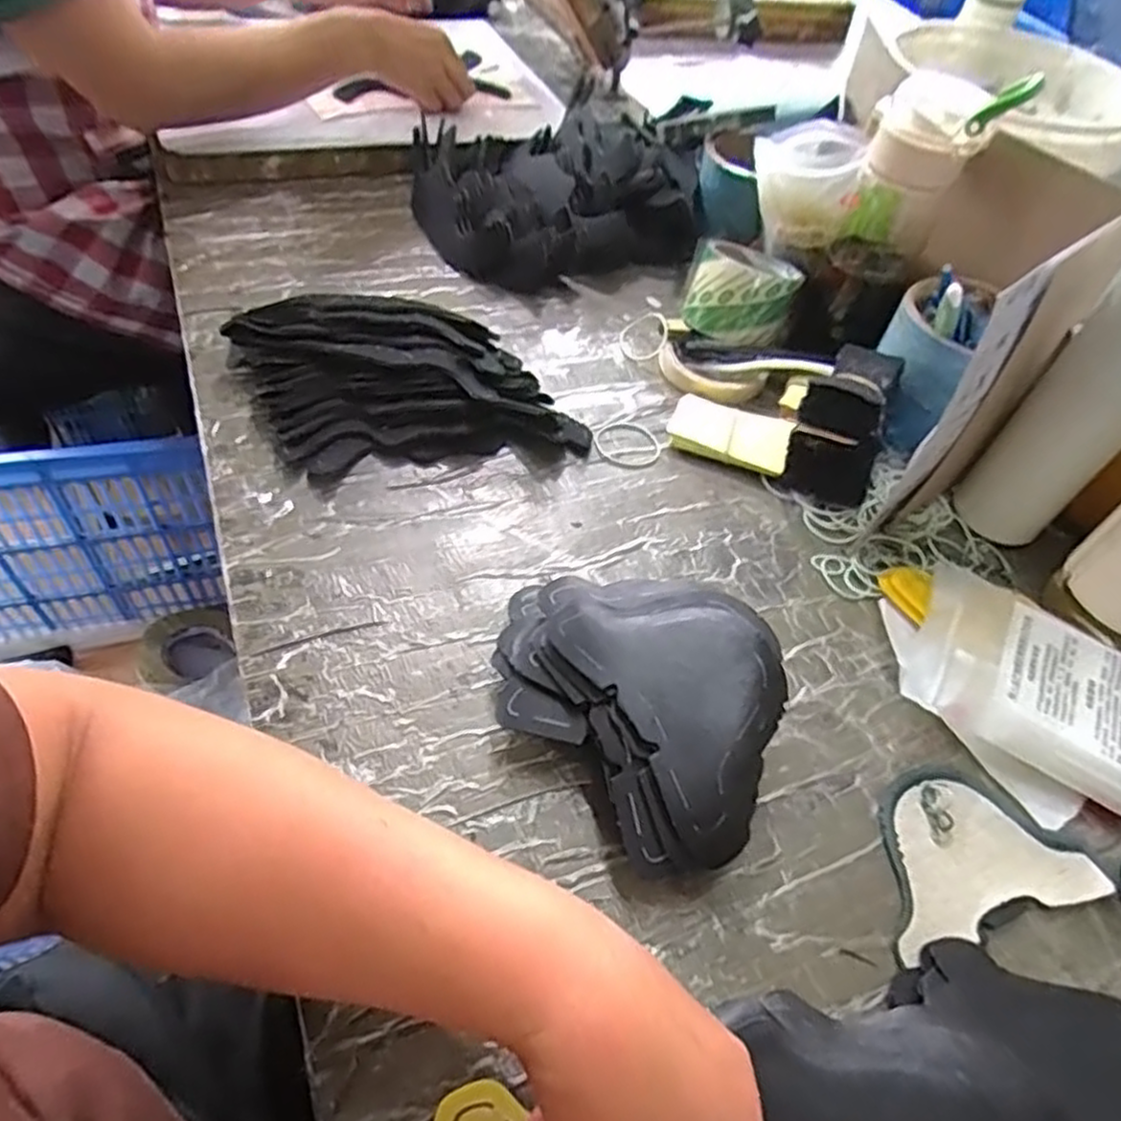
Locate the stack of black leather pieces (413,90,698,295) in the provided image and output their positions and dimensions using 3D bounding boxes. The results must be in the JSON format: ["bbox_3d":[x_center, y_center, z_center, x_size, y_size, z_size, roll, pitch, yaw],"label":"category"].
[{"bbox_3d":[-0.003,-0.371,0.752,0.268,0.087,0.218,-8,52,-15],"label":"stack of black leather pieces"}]

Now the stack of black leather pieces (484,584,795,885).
[{"bbox_3d":[0.046,0.071,0.404,0.126,0.069,0.166,-33,62,-30],"label":"stack of black leather pieces"}]

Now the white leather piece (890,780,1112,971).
[{"bbox_3d":[0.218,0.155,0.401,0.121,0.009,0.075,-10,50,-14],"label":"white leather piece"}]

